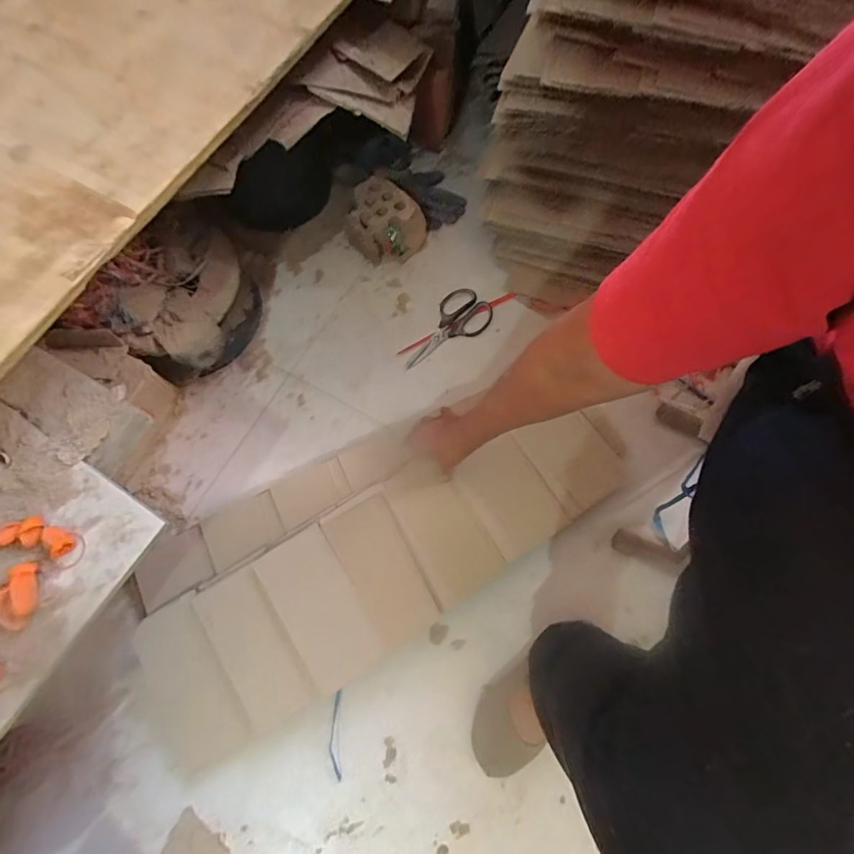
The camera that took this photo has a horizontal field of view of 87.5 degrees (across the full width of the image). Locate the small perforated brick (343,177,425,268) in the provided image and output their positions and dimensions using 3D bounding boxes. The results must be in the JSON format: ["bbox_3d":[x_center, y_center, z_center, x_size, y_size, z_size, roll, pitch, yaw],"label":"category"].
[{"bbox_3d":[-0.080,-0.367,0.813,0.129,0.097,0.115,-34,76,-11],"label":"small perforated brick"}]

